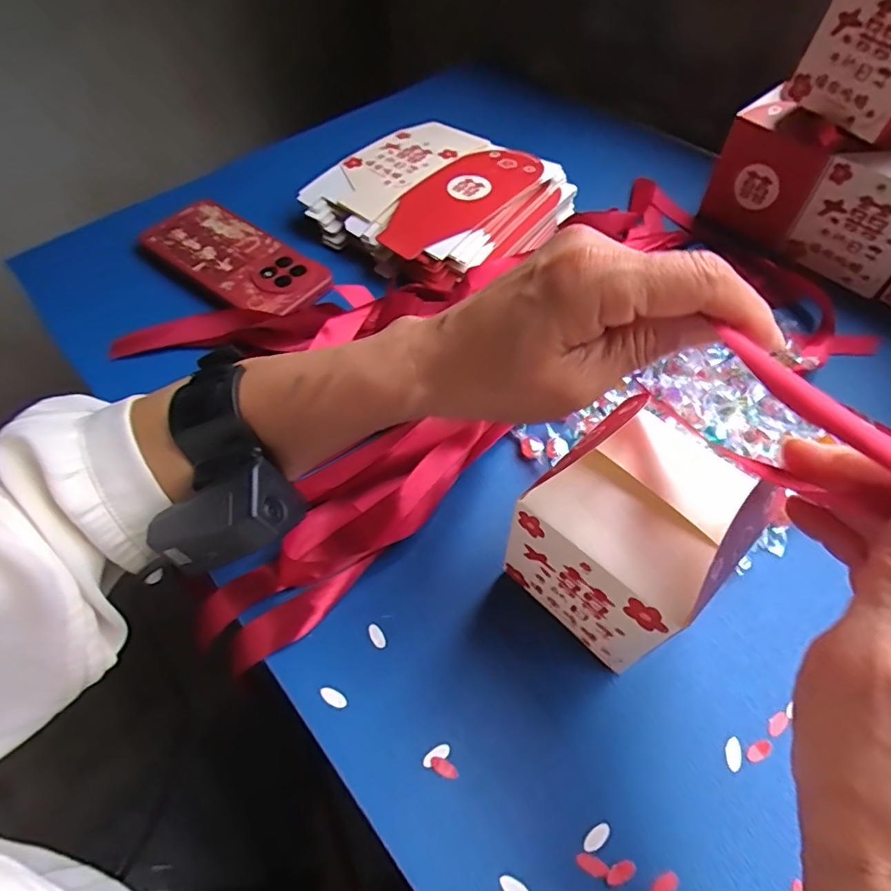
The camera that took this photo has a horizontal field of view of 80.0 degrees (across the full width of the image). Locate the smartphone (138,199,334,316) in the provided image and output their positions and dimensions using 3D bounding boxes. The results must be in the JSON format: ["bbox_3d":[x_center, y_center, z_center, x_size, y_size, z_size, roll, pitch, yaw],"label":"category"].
[{"bbox_3d":[-0.169,-0.153,0.437,0.155,0.013,0.073,31,66,14],"label":"smartphone"}]

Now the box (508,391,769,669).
[{"bbox_3d":[0.088,0.042,0.254,0.084,0.108,0.076,-39,64,-23],"label":"box"}]

